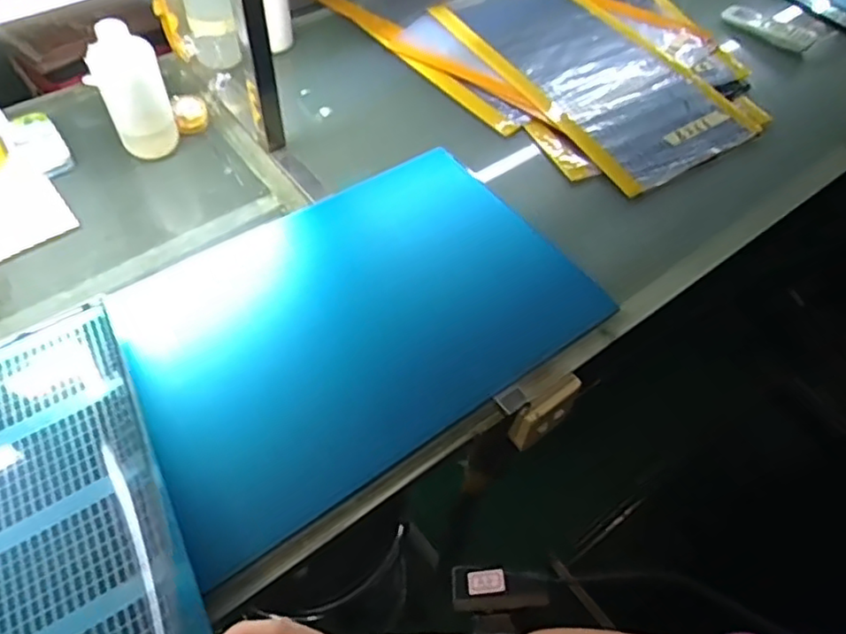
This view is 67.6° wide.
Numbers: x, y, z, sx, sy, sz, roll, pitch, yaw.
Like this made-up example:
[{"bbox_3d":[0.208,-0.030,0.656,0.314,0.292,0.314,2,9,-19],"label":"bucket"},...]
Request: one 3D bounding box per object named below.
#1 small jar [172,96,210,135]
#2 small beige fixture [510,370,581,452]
[{"bbox_3d":[-0.329,-0.288,0.901,0.045,0.041,0.051,-16,57,-15],"label":"small jar"},{"bbox_3d":[0.147,0.110,0.744,0.089,0.081,0.024,-29,62,-23],"label":"small beige fixture"}]

